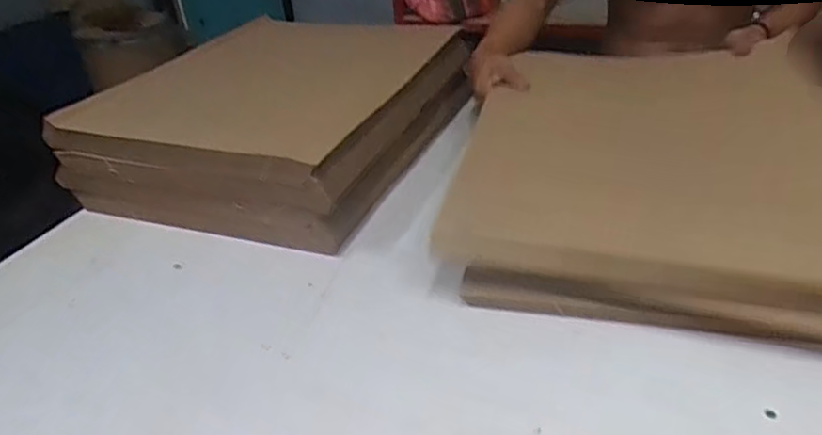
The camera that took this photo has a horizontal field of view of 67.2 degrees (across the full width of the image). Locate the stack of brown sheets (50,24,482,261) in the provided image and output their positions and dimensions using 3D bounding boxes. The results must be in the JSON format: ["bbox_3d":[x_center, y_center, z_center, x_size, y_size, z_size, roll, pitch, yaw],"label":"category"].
[{"bbox_3d":[-0.203,-0.163,0.953,0.431,0.140,0.485,9,36,21],"label":"stack of brown sheets"}]

